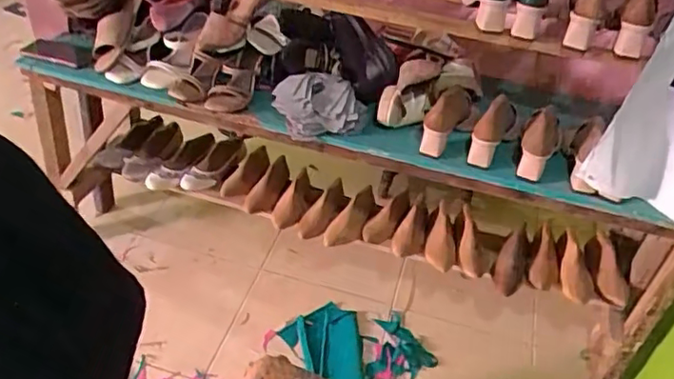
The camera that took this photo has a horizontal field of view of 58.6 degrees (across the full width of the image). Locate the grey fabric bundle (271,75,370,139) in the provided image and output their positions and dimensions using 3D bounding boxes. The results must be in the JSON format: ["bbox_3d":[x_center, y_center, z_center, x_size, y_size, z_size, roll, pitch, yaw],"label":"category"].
[{"bbox_3d":[-0.036,-0.200,1.336,0.207,0.060,0.194,5,39,-3],"label":"grey fabric bundle"}]

